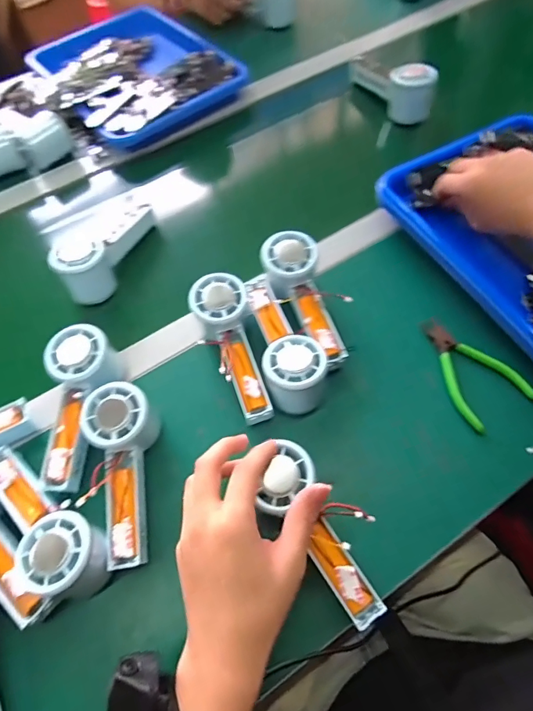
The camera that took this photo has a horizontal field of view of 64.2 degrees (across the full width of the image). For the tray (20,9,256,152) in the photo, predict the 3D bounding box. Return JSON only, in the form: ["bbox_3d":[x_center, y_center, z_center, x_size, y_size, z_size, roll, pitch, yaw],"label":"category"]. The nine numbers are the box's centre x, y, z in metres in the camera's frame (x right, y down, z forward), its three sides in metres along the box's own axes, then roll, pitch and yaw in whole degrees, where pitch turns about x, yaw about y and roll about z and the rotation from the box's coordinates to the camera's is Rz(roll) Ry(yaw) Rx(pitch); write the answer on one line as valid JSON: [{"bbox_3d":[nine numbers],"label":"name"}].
[{"bbox_3d":[-0.217,-0.462,0.684,0.251,0.050,0.319,-33,64,-15],"label":"tray"}]

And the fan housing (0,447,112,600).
[{"bbox_3d":[-0.193,0.138,0.356,0.152,0.059,0.056,32,67,19],"label":"fan housing"}]

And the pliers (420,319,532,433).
[{"bbox_3d":[0.197,0.011,0.422,0.068,0.008,0.118,-30,63,-13],"label":"pliers"}]

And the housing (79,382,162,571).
[{"bbox_3d":[-0.124,0.103,0.381,0.052,0.055,0.148,-10,78,-3],"label":"housing"}]

